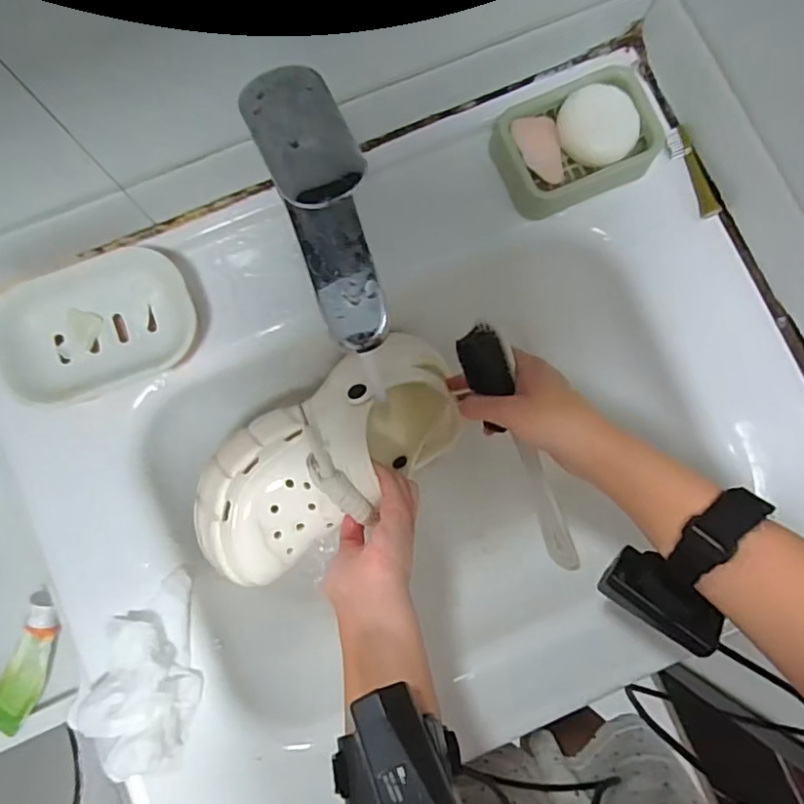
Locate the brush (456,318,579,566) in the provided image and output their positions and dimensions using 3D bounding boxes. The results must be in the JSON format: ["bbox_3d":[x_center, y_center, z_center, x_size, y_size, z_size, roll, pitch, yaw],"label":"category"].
[{"bbox_3d":[0.097,0.046,0.438,0.033,0.036,0.225,-26,116,-4],"label":"brush"}]

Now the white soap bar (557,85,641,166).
[{"bbox_3d":[0.158,-0.221,0.451,0.063,0.027,0.056,14,83,1],"label":"white soap bar"}]

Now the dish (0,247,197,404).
[{"bbox_3d":[-0.228,-0.055,0.418,0.140,0.026,0.095,-18,84,-3],"label":"dish"}]

